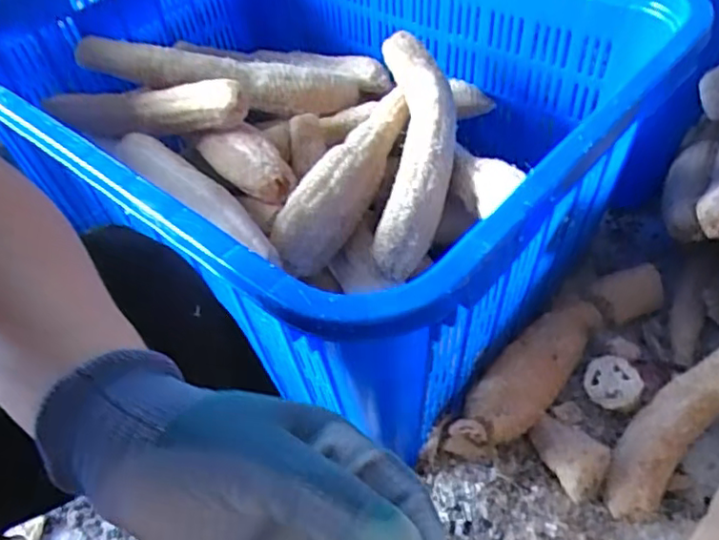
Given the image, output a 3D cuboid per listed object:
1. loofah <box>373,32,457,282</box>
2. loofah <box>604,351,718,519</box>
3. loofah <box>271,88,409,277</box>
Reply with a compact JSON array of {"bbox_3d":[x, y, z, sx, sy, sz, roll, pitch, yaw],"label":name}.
[{"bbox_3d":[0.069,-0.148,0.760,0.090,0.058,0.326,2,64,8],"label":"loofah"},{"bbox_3d":[0.384,0.147,0.683,0.312,0.052,0.087,-41,51,5],"label":"loofah"},{"bbox_3d":[-0.009,-0.112,0.773,0.078,0.071,0.303,20,53,22],"label":"loofah"}]

